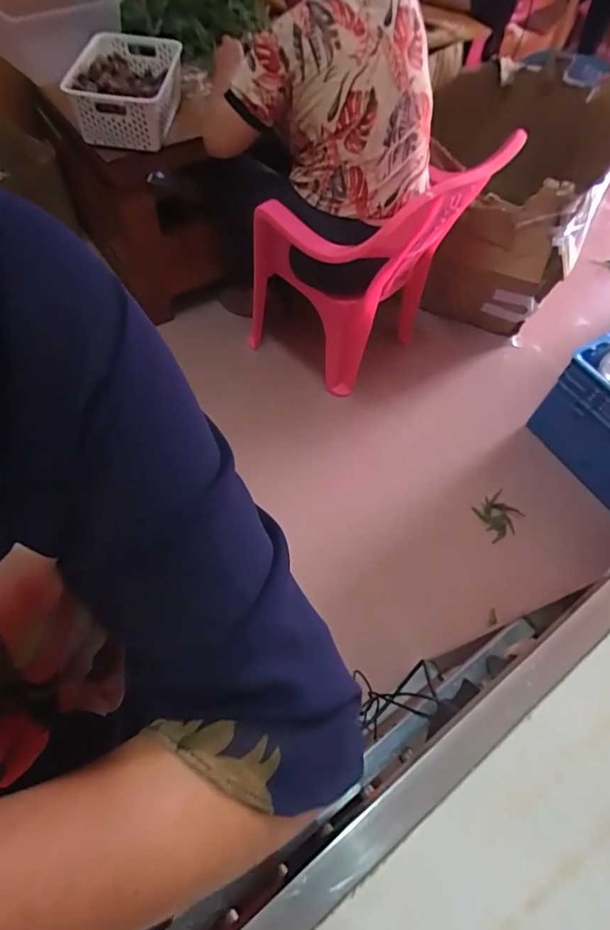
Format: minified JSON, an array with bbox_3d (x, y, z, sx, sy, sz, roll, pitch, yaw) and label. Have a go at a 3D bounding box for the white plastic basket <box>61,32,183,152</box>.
[{"bbox_3d":[-0.400,-0.846,1.111,0.207,0.113,0.304,-1,60,-5],"label":"white plastic basket"}]

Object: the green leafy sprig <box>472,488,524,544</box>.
[{"bbox_3d":[0.540,0.140,1.362,0.122,0.014,0.115,-25,65,-17],"label":"green leafy sprig"}]

